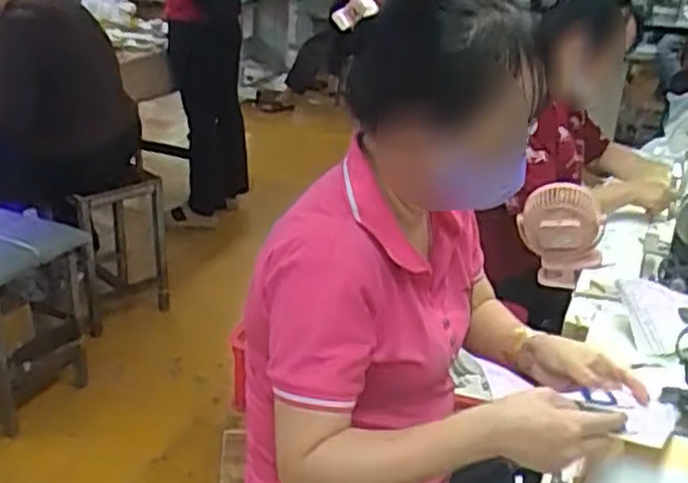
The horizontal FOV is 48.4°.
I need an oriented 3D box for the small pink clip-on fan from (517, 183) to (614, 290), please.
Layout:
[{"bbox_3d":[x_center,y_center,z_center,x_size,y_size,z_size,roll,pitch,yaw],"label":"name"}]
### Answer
[{"bbox_3d":[0.441,-0.001,1.550,0.175,0.211,0.061,7,26,7],"label":"small pink clip-on fan"}]

